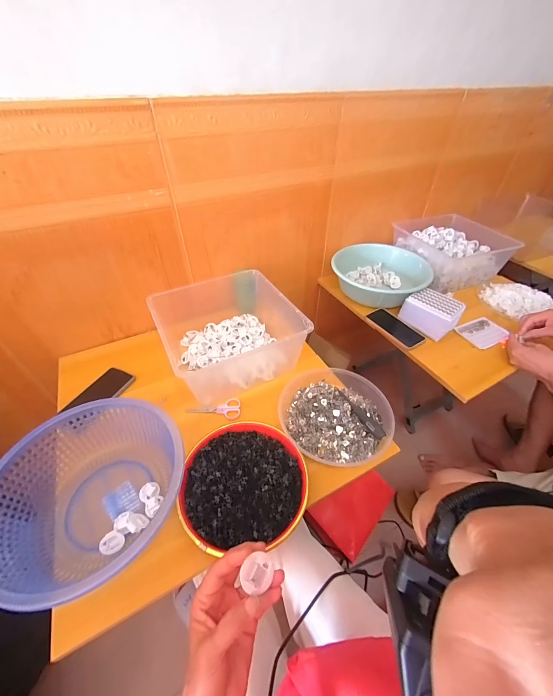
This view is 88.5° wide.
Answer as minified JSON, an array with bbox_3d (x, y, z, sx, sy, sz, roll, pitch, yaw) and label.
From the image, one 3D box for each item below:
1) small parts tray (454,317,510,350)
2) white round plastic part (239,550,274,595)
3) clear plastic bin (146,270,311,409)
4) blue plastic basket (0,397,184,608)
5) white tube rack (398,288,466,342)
[{"bbox_3d":[0.572,-0.045,0.790,0.122,0.014,0.099,-20,49,-19],"label":"small parts tray"},{"bbox_3d":[-0.020,0.218,0.276,0.029,0.014,0.027,-6,72,-29],"label":"white round plastic part"},{"bbox_3d":[-0.130,-0.061,0.712,0.293,0.130,0.344,-23,50,-21],"label":"clear plastic bin"},{"bbox_3d":[-0.280,0.223,0.450,0.265,0.109,0.264,0,46,0],"label":"blue plastic basket"},{"bbox_3d":[0.431,-0.098,0.788,0.094,0.072,0.133,-28,52,-25],"label":"white tube rack"}]

